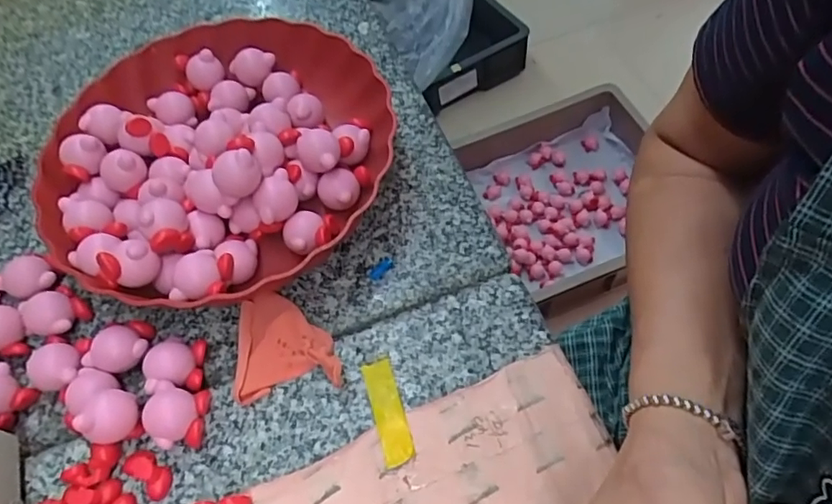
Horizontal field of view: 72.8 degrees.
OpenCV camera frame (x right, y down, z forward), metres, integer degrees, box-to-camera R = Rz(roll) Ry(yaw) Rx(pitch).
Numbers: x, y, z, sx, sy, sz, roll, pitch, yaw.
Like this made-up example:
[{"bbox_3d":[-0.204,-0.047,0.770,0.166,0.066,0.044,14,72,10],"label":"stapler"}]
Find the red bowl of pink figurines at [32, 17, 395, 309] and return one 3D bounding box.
[{"bbox_3d":[-0.145,-0.078,0.403,0.236,0.056,0.226,-1,58,1],"label":"red bowl of pink figurines"}]

